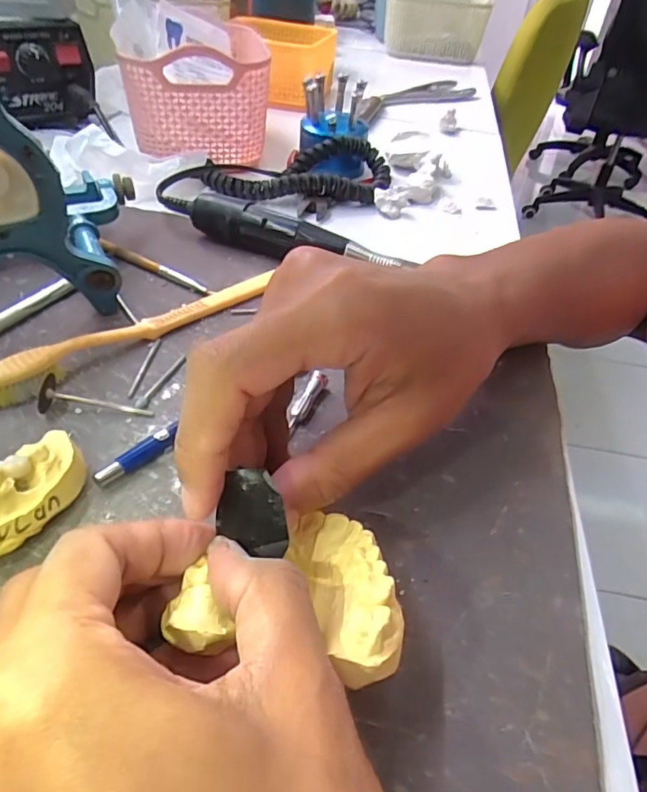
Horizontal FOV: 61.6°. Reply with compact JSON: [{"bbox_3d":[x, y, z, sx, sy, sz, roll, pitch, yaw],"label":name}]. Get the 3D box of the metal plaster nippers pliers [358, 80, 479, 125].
[{"bbox_3d":[0.113,-0.381,0.685,0.050,0.017,0.251,35,49,29],"label":"metal plaster nippers pliers"}]

